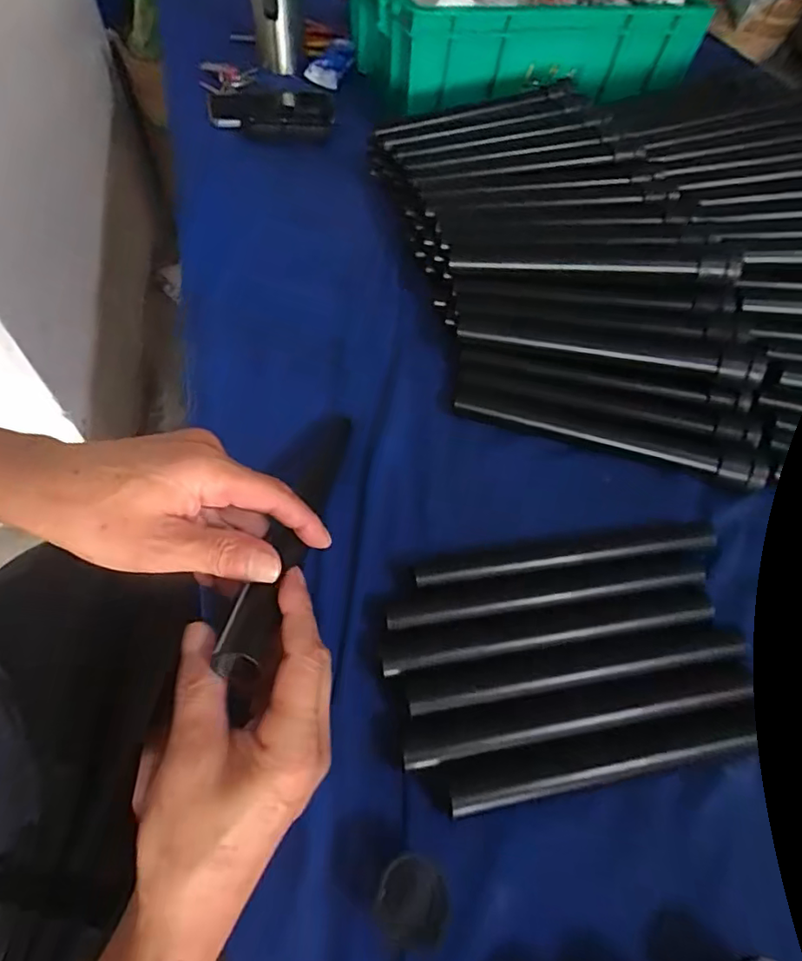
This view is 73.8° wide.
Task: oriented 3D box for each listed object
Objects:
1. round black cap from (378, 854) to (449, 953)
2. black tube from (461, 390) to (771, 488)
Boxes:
[{"bbox_3d":[0.005,0.201,0.257,0.031,0.032,0.034,2,56,-3],"label":"round black cap"},{"bbox_3d":[0.164,-0.036,0.435,0.245,0.020,0.023,17,56,7],"label":"black tube"}]

